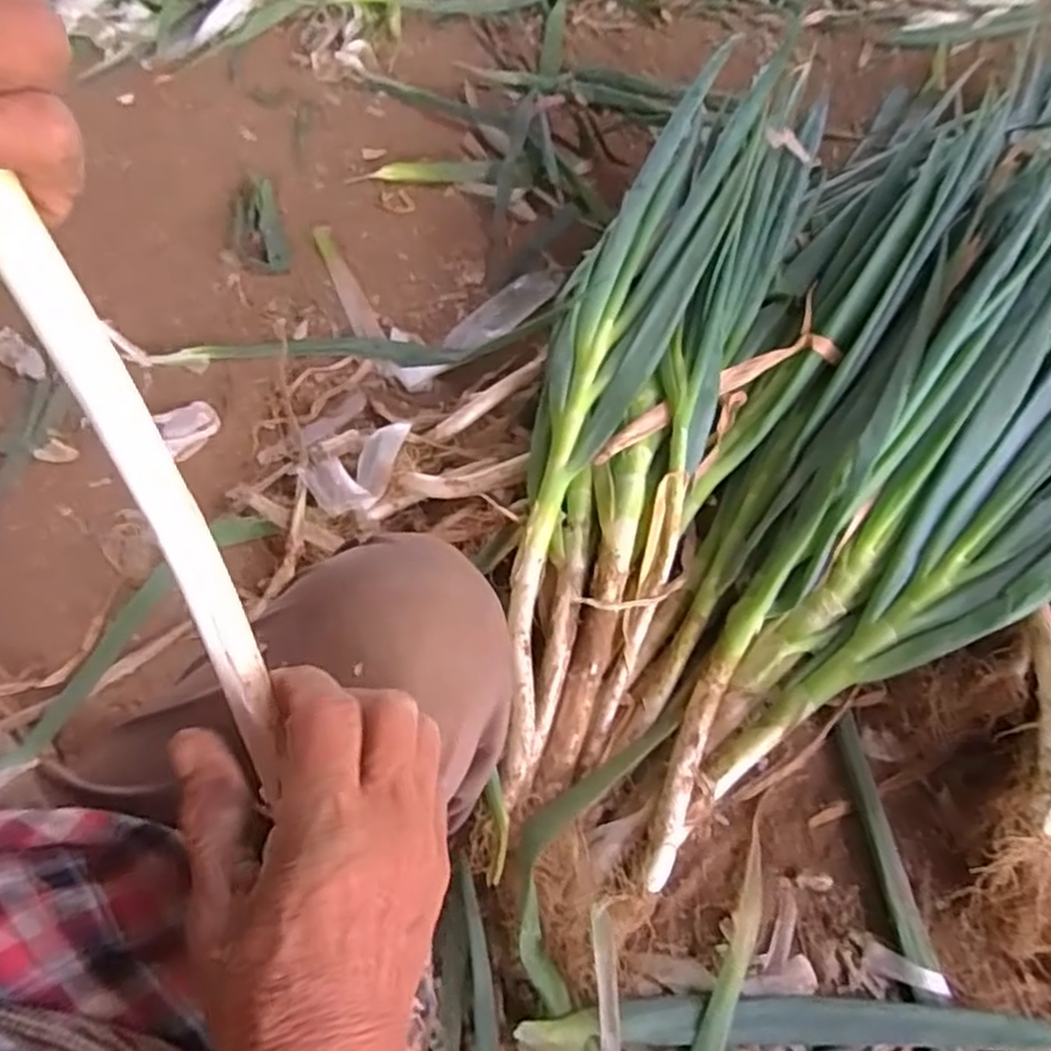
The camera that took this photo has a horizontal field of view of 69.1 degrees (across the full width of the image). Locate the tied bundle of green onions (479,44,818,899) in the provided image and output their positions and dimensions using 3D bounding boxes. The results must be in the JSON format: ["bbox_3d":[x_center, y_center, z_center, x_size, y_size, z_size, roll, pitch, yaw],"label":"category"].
[{"bbox_3d":[0.118,-0.138,0.769,0.200,0.083,0.844,17,74,11],"label":"tied bundle of green onions"}]

